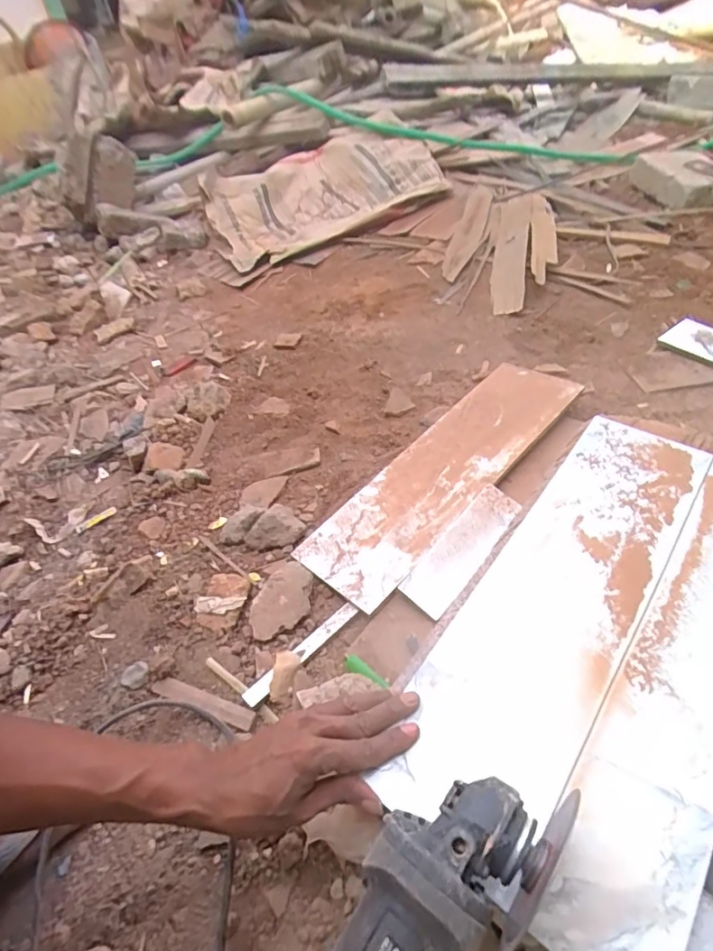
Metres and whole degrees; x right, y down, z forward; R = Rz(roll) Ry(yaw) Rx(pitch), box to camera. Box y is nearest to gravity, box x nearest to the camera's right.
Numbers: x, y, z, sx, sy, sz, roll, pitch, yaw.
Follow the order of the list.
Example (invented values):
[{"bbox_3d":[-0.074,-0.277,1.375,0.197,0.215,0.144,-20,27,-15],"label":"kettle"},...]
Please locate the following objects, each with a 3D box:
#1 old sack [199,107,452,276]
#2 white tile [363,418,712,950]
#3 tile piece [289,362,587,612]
[{"bbox_3d":[-0.094,-0.807,1.414,0.664,0.156,0.357,-29,51,-20],"label":"old sack"},{"bbox_3d":[0.233,0.125,0.457,0.225,0.014,0.481,28,56,27],"label":"white tile"},{"bbox_3d":[0.131,-0.016,0.725,0.148,0.010,0.489,29,59,37],"label":"tile piece"}]

